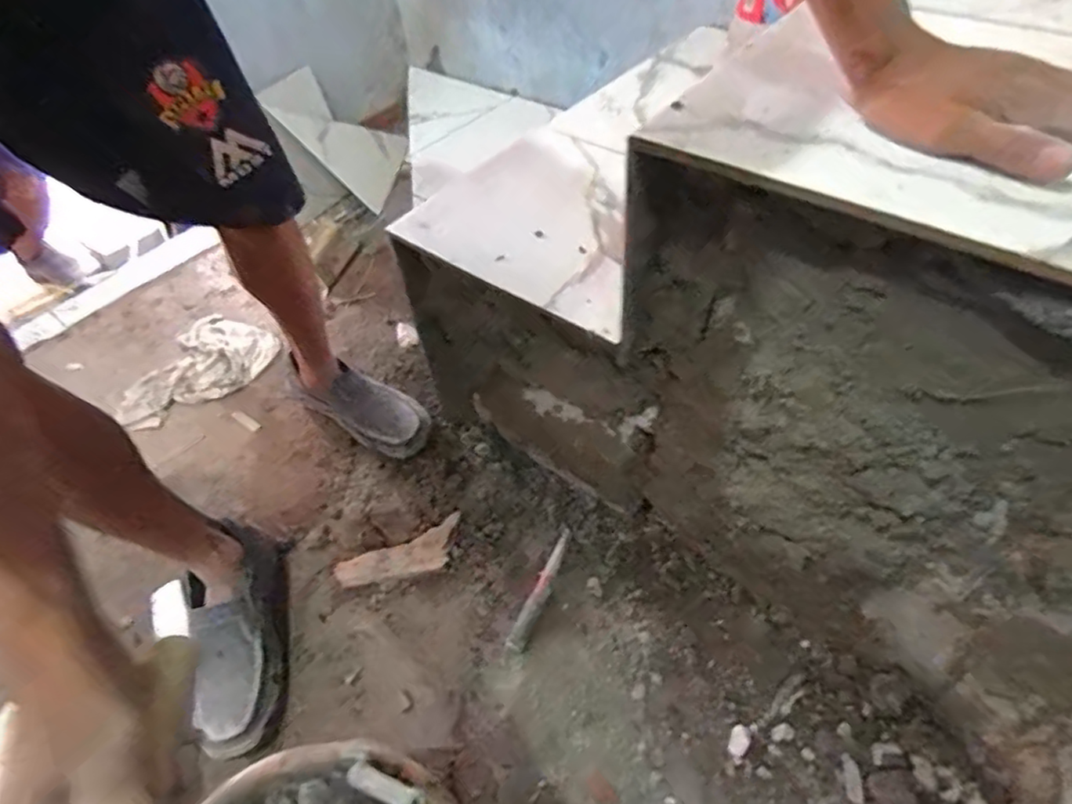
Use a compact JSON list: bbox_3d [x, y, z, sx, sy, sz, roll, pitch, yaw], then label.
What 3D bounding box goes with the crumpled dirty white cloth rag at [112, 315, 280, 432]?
[{"bbox_3d":[-0.579,-0.054,1.015,0.180,0.032,0.247,15,53,16],"label":"crumpled dirty white cloth rag"}]

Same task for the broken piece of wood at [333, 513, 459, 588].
[{"bbox_3d":[-0.175,0.205,0.786,0.169,0.012,0.062,-23,52,-14],"label":"broken piece of wood"}]

